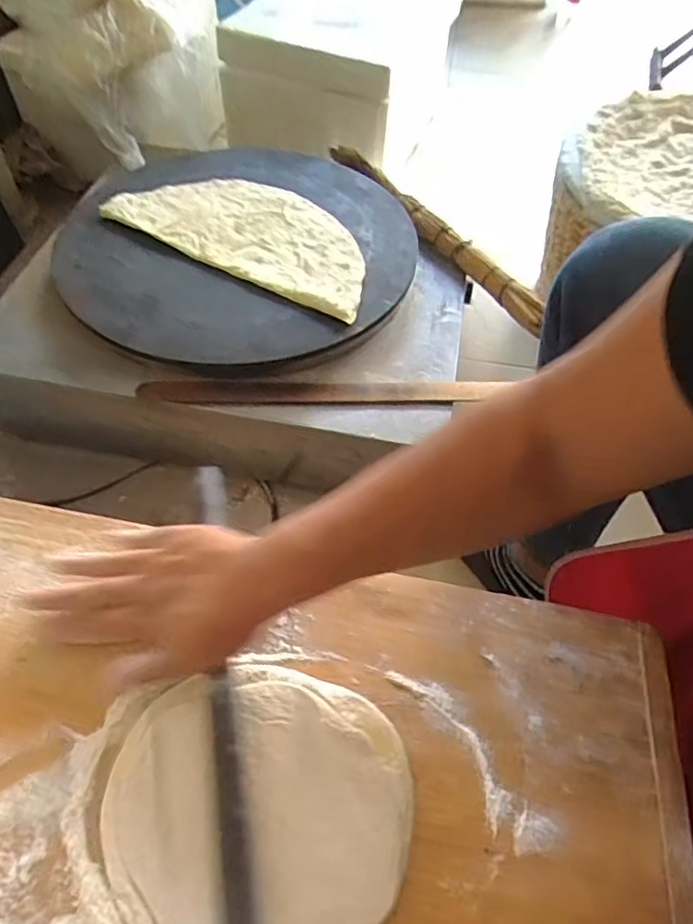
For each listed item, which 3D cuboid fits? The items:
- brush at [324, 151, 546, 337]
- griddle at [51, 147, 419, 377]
[{"bbox_3d":[0.124,-0.374,0.952,0.030,0.050,0.536,-27,60,-20],"label":"brush"},{"bbox_3d":[-0.159,-0.317,0.881,0.489,0.038,0.496,2,53,-3],"label":"griddle"}]

